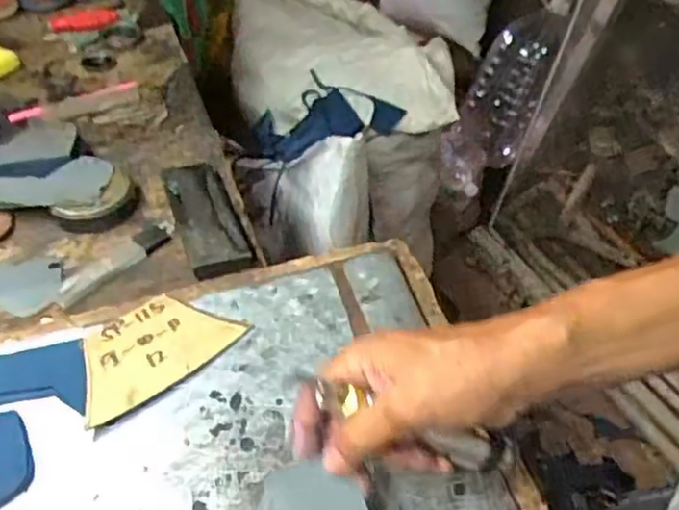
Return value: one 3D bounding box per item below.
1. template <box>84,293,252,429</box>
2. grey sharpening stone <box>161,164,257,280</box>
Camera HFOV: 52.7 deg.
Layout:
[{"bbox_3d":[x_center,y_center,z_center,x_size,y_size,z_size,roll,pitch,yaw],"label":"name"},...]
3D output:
[{"bbox_3d":[-0.137,0.067,0.492,0.117,0.004,0.073,-34,59,-30],"label":"template"},{"bbox_3d":[-0.122,-0.037,0.629,0.054,0.016,0.159,-15,47,-15],"label":"grey sharpening stone"}]

